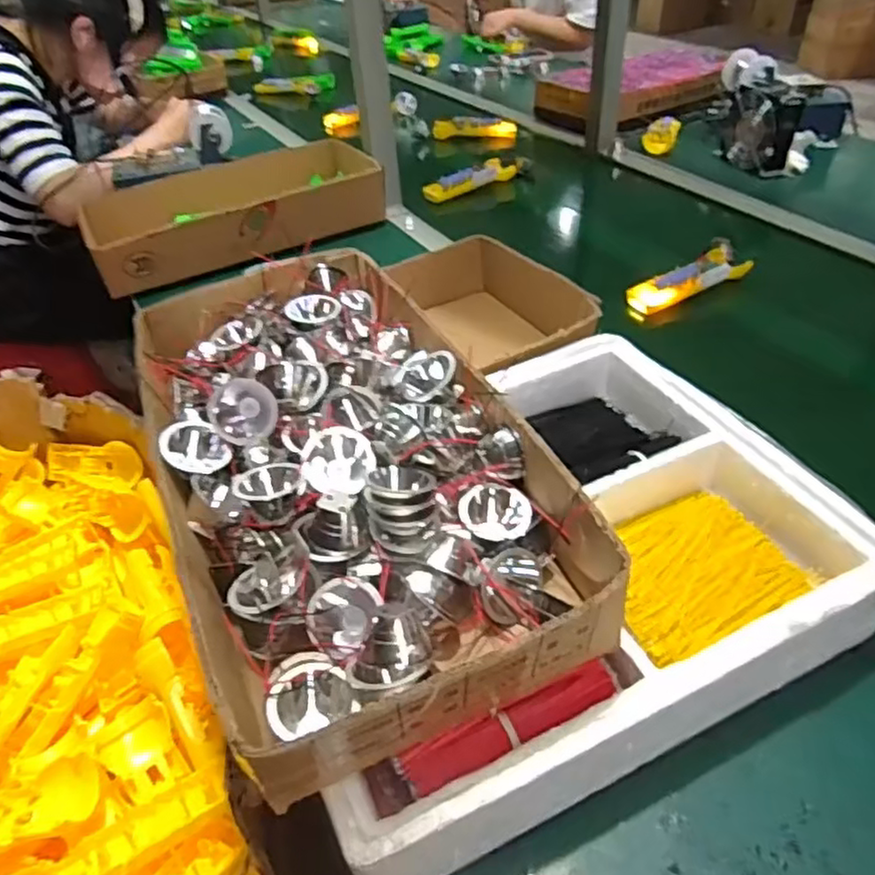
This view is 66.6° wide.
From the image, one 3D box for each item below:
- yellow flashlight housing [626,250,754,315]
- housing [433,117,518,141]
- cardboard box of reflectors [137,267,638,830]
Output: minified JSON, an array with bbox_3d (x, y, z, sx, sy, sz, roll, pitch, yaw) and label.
[{"bbox_3d":[0.319,-0.199,0.842,0.163,0.028,0.060,-26,46,-21],"label":"yellow flashlight housing"},{"bbox_3d":[0.075,-0.628,1.350,0.171,0.029,0.051,9,44,15],"label":"housing"},{"bbox_3d":[-0.073,0.008,0.472,0.216,0.071,0.412,-20,44,-16],"label":"cardboard box of reflectors"}]

